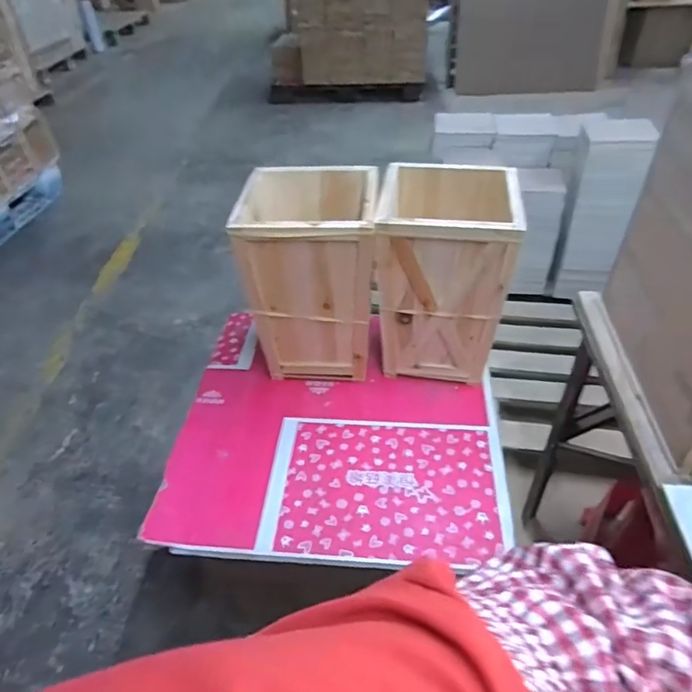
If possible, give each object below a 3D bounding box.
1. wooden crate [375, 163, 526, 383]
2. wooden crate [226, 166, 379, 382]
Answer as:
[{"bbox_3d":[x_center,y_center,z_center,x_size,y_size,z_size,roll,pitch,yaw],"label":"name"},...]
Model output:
[{"bbox_3d":[0.185,-0.137,1.037,0.239,0.356,0.256,3,42,6],"label":"wooden crate"},{"bbox_3d":[-0.062,-0.124,1.054,0.242,0.388,0.222,1,42,4],"label":"wooden crate"}]

